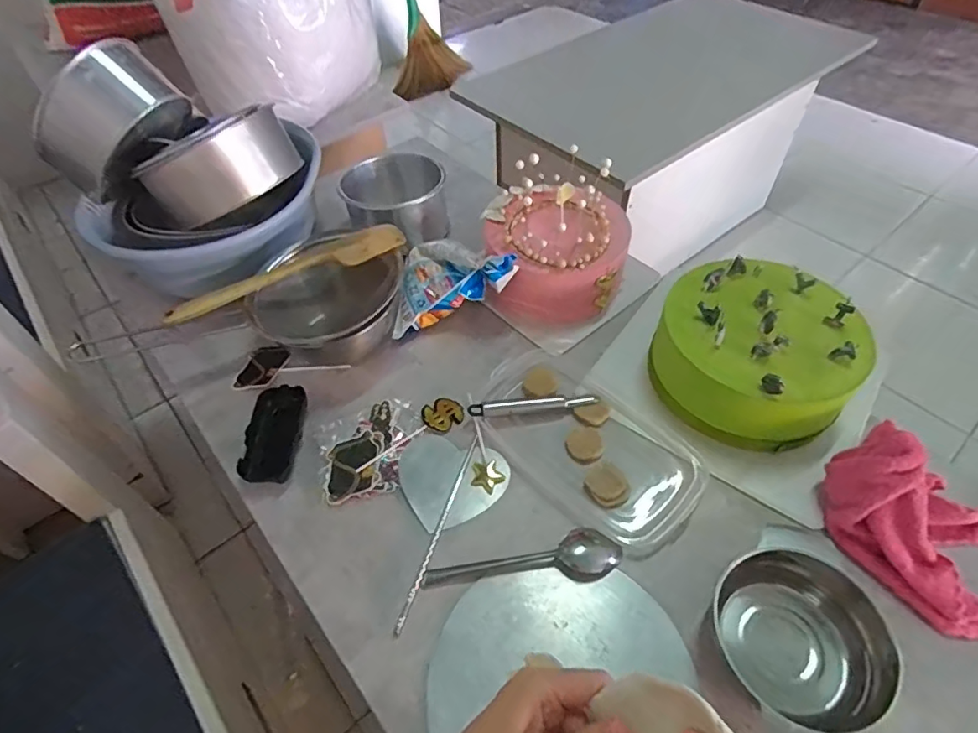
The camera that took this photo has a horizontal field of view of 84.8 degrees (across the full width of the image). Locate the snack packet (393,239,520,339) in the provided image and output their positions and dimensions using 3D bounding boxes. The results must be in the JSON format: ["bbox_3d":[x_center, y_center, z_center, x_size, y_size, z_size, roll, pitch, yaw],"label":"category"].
[{"bbox_3d":[-0.056,-0.111,0.647,0.176,0.052,0.106,-21,69,11],"label":"snack packet"}]

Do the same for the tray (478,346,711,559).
[{"bbox_3d":[0.102,0.074,0.553,0.233,0.023,0.137,35,59,28],"label":"tray"}]

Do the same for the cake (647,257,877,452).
[{"bbox_3d":[0.272,-0.012,0.558,0.182,0.101,0.187,-37,58,-26],"label":"cake"}]

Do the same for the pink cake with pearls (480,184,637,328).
[{"bbox_3d":[0.080,-0.145,0.663,0.167,0.123,0.147,4,50,6],"label":"pink cake with pearls"}]

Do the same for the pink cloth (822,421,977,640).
[{"bbox_3d":[0.372,0.133,0.456,0.154,0.079,0.117,34,59,27],"label":"pink cloth"}]

